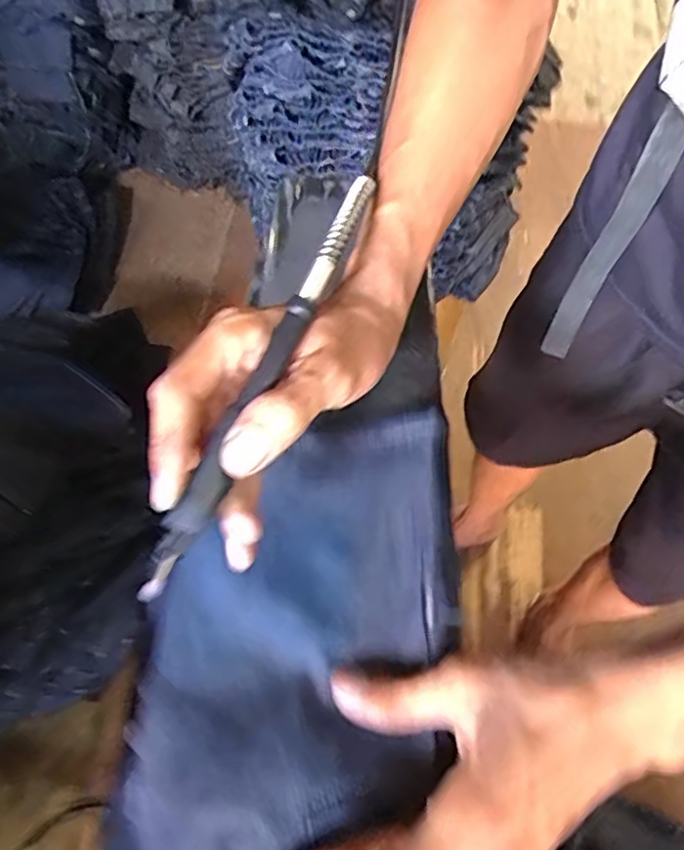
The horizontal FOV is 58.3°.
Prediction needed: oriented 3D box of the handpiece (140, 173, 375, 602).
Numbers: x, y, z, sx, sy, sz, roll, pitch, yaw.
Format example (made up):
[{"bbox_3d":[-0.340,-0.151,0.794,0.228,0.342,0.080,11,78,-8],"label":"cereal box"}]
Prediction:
[{"bbox_3d":[-0.031,-0.033,0.289,0.016,0.020,0.237,22,70,10],"label":"handpiece"}]

